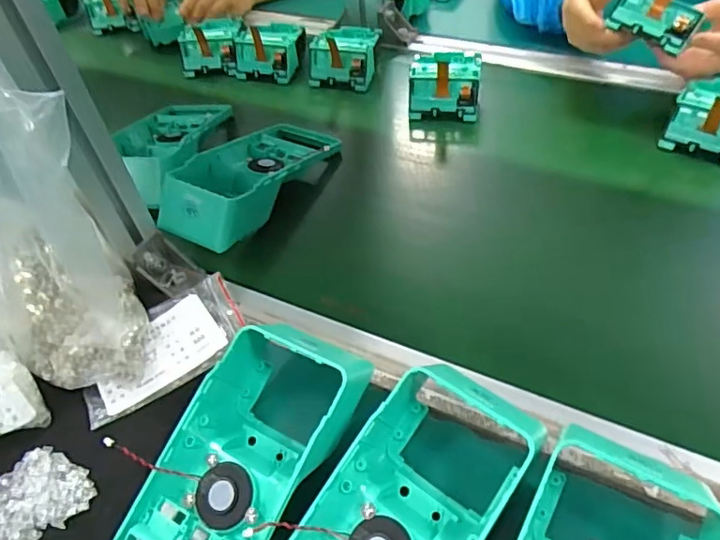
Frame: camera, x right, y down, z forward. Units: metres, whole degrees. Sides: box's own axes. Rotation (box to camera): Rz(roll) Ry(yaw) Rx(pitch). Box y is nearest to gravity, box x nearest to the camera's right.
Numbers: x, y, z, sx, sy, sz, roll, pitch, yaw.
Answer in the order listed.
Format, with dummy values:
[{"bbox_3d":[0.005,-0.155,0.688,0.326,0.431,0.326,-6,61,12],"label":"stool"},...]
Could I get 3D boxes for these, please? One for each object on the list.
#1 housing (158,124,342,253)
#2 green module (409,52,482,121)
[{"bbox_3d":[-0.102,-0.091,0.512,0.089,0.045,0.186,21,44,19],"label":"housing"},{"bbox_3d":[0.094,-0.202,0.593,0.076,0.054,0.076,4,48,9],"label":"green module"}]

